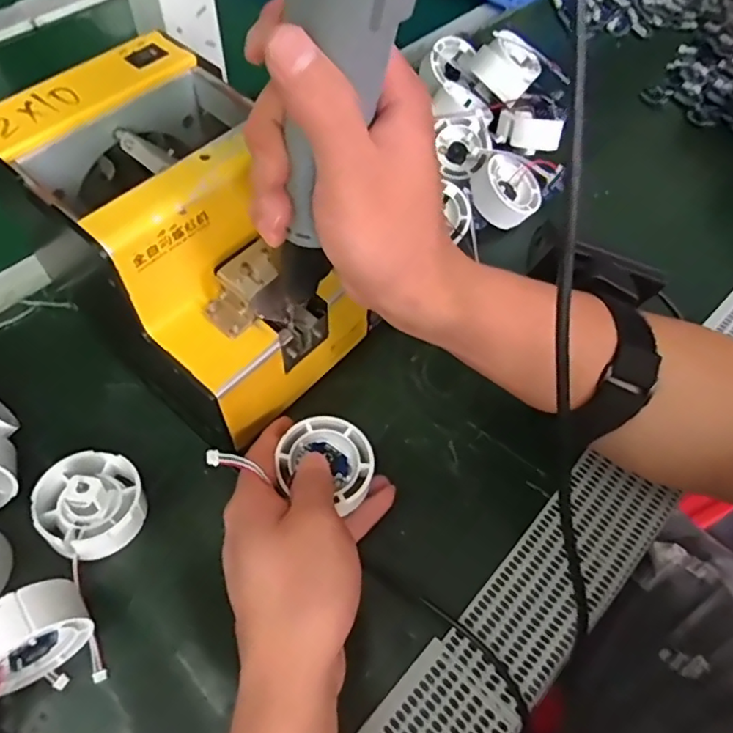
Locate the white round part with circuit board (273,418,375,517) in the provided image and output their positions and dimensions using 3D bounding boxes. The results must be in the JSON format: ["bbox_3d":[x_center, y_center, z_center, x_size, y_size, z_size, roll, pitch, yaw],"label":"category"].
[{"bbox_3d":[-0.021,0.051,0.323,0.052,0.015,0.048,1,60,-1],"label":"white round part with circuit board"}]

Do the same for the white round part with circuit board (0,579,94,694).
[{"bbox_3d":[-0.163,0.130,0.279,0.051,0.053,0.026,-34,65,-21],"label":"white round part with circuit board"}]

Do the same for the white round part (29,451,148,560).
[{"bbox_3d":[-0.152,0.076,0.320,0.051,0.038,0.057,-4,58,-5],"label":"white round part"}]

